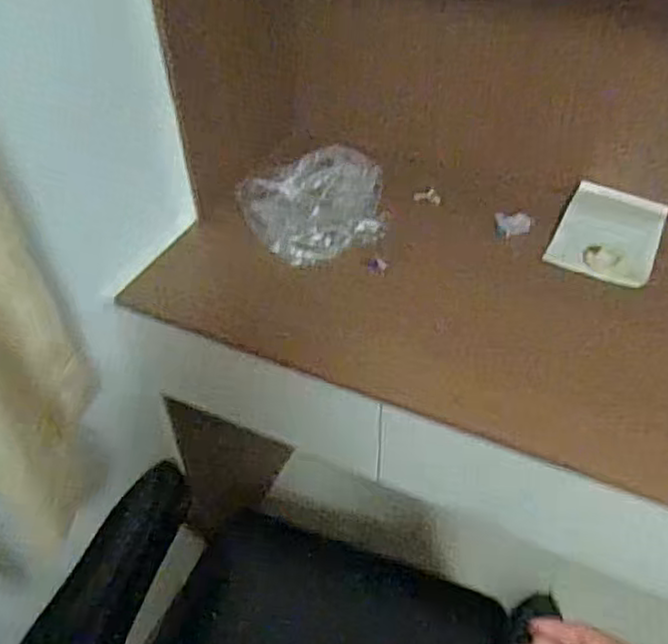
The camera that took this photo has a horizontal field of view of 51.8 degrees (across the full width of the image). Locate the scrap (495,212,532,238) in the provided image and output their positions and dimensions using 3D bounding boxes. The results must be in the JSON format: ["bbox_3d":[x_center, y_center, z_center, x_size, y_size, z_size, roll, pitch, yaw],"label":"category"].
[{"bbox_3d":[0.260,-0.141,0.998,0.048,0.022,0.029,0,45,2],"label":"scrap"}]

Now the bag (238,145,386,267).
[{"bbox_3d":[-0.017,-0.172,1.004,0.225,0.064,0.179,-21,48,-18],"label":"bag"}]

